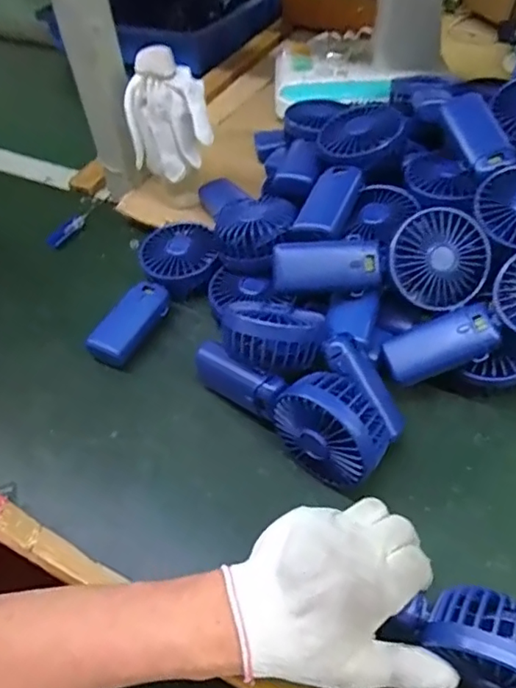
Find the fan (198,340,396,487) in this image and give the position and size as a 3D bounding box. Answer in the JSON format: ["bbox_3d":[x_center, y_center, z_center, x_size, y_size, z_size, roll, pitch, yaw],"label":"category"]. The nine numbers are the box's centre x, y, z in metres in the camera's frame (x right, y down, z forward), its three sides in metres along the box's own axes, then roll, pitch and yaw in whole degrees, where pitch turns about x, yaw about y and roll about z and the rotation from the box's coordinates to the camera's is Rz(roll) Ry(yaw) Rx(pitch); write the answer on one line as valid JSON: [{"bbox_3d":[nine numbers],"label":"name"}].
[{"bbox_3d":[0.018,0.047,0.449,0.179,0.084,0.044,29,57,25],"label":"fan"}]

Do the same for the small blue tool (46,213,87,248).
[{"bbox_3d":[-0.232,-0.143,0.686,0.020,0.012,0.073,20,53,19],"label":"small blue tool"}]

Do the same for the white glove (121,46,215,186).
[{"bbox_3d":[-0.097,-0.239,0.586,0.082,0.118,0.065,-13,50,-8],"label":"white glove"}]

